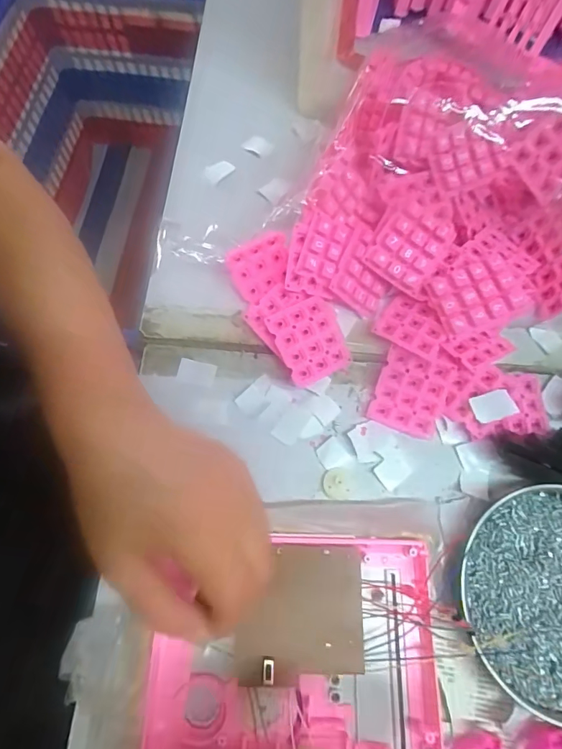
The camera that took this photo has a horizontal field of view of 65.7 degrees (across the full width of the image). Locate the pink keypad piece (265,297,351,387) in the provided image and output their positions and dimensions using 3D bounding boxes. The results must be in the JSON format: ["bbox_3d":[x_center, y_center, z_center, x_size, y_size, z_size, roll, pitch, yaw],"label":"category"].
[{"bbox_3d":[0.023,-0.025,0.332,0.051,0.008,0.060,-26,93,-13],"label":"pink keypad piece"}]

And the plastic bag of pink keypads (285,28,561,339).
[{"bbox_3d":[0.154,-0.143,0.337,0.244,0.073,0.248,19,71,7],"label":"plastic bag of pink keypads"}]

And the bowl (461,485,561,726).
[{"bbox_3d":[0.186,0.144,0.282,0.125,0.019,0.133,0,70,0],"label":"bowl"}]

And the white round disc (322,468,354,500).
[{"bbox_3d":[0.042,0.080,0.318,0.021,0.007,0.022,0,70,0],"label":"white round disc"}]

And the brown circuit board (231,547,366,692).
[{"bbox_3d":[0.012,0.141,0.257,0.071,0.006,0.073,2,70,2],"label":"brown circuit board"}]

